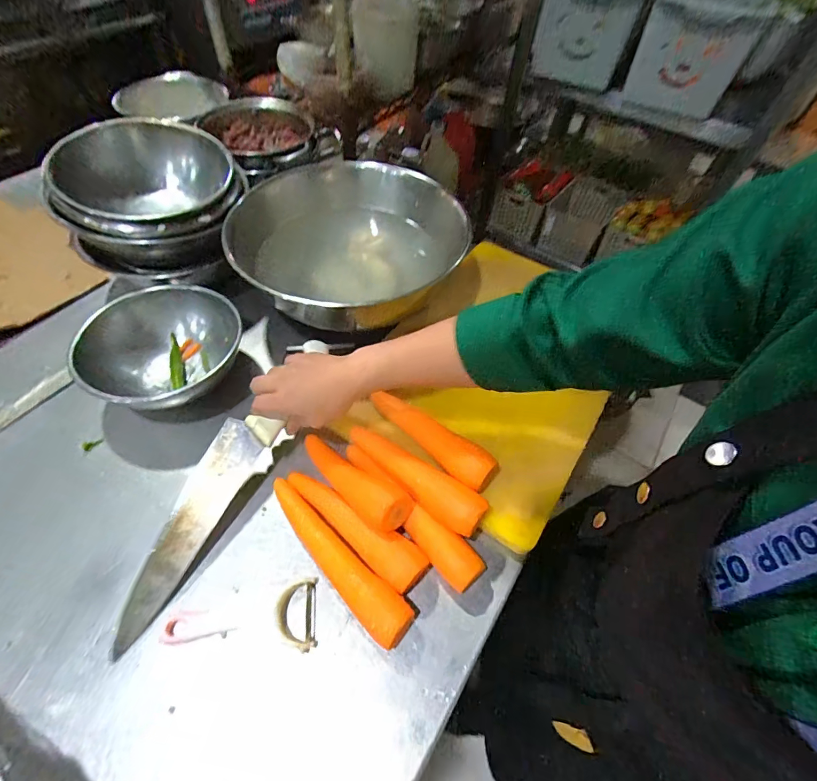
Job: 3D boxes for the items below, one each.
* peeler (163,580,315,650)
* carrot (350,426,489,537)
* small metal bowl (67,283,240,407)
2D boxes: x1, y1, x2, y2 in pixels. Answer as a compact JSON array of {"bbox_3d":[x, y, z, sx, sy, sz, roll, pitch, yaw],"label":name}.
[{"bbox_3d":[-0.158,0.227,0.384,0.140,0.026,0.059,-10,56,-11],"label":"peeler"},{"bbox_3d":[0.004,0.087,0.441,0.176,0.034,0.049,35,60,19],"label":"carrot"},{"bbox_3d":[-0.307,-0.048,0.521,0.167,0.094,0.185,-1,55,-5],"label":"small metal bowl"}]

